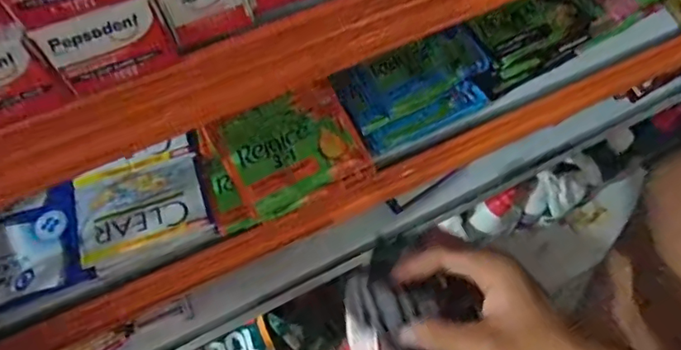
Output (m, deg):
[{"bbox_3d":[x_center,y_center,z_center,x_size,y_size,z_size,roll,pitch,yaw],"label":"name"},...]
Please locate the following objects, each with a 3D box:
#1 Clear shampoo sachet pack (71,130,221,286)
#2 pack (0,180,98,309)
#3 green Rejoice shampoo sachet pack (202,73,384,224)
[{"bbox_3d":[-0.141,0.021,0.385,0.090,0.021,0.088,-19,66,-9],"label":"Clear shampoo sachet pack"},{"bbox_3d":[-0.226,0.054,0.372,0.094,0.013,0.074,-21,66,-10],"label":"pack"},{"bbox_3d":[-0.033,-0.019,0.378,0.095,0.032,0.073,-23,66,-10],"label":"green Rejoice shampoo sachet pack"}]

